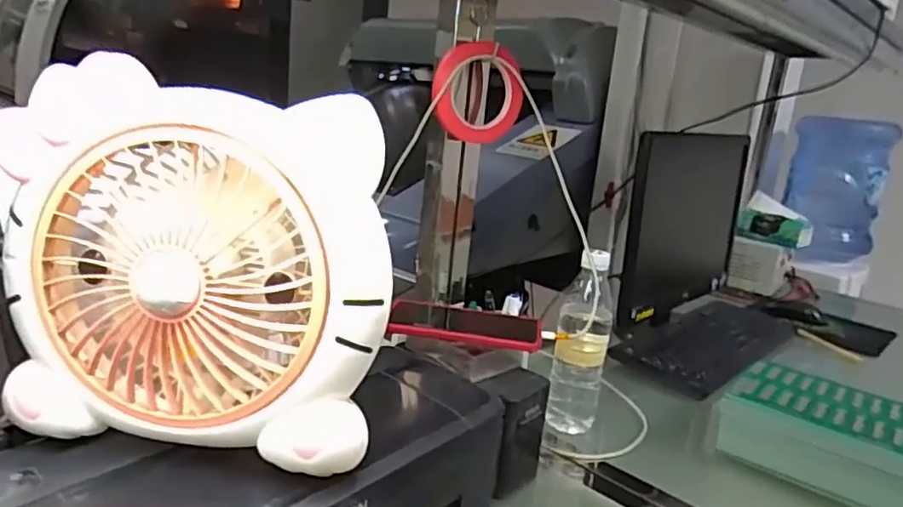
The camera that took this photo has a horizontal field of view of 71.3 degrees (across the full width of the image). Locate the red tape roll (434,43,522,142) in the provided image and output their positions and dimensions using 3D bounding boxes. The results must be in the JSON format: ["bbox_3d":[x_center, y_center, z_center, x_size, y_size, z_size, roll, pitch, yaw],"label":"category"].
[{"bbox_3d":[0.032,-0.189,0.744,0.111,0.112,0.021,1,15,-18],"label":"red tape roll"}]

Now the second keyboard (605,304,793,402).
[{"bbox_3d":[0.447,0.137,1.087,0.168,0.024,0.464,18,19,38],"label":"second keyboard"}]

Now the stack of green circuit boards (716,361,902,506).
[{"bbox_3d":[0.444,0.207,0.751,0.217,0.068,0.173,14,17,28],"label":"stack of green circuit boards"}]

